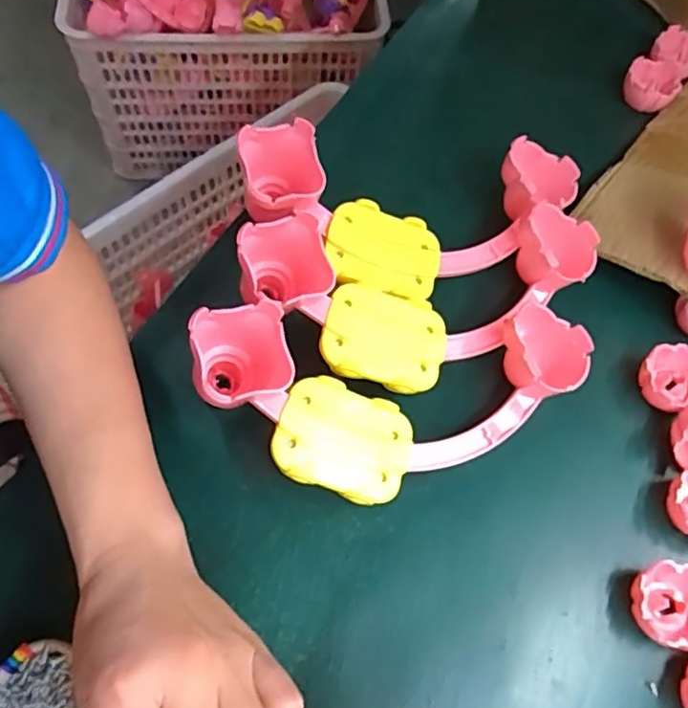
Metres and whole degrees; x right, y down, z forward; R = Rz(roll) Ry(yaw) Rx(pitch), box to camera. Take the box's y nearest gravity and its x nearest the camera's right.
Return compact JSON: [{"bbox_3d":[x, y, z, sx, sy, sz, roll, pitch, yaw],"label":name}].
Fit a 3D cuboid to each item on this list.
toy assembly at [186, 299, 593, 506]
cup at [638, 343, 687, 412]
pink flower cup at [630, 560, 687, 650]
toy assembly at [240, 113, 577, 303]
[{"bbox_3d":[0.043,0.028,0.381,0.252,0.099,0.107,-7,66,-7],"label":"toy assembly"},{"bbox_3d":[0.243,0.018,0.438,0.048,0.023,0.046,1,65,-3],"label":"cup"},{"bbox_3d":[0.201,0.154,0.370,0.049,0.028,0.047,1,65,-3],"label":"pink flower cup"},{"bbox_3d":[0.057,-0.103,0.435,0.262,0.052,0.117,-2,64,-18],"label":"toy assembly"}]

